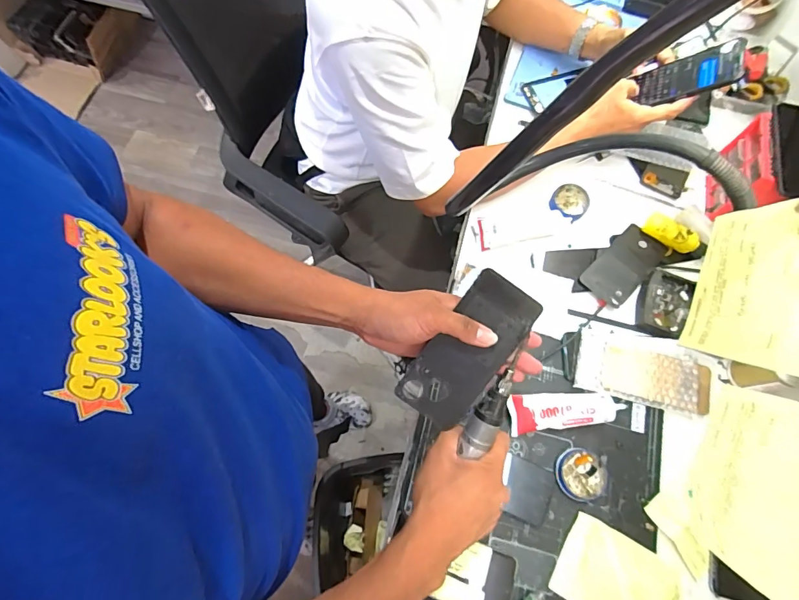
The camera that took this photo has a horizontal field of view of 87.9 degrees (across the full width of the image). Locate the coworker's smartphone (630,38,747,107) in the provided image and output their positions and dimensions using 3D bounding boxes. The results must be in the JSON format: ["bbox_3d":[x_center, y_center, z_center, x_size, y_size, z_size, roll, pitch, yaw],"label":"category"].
[{"bbox_3d":[0.430,-0.338,0.625,0.017,0.144,0.071,20,85,-32],"label":"coworker's smartphone"}]

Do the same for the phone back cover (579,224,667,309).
[{"bbox_3d":[0.363,-0.059,0.665,0.153,0.012,0.074,-43,77,-14],"label":"phone back cover"}]

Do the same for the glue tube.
[{"bbox_3d":[0.230,0.153,0.579,0.153,0.030,0.051,-7,71,-3],"label":"glue tube"}]

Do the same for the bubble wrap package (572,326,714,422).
[{"bbox_3d":[0.354,0.101,0.602,0.186,0.020,0.101,14,71,4],"label":"bubble wrap package"}]

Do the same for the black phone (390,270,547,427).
[{"bbox_3d":[0.069,0.053,0.413,0.077,0.010,0.158,36,100,-2],"label":"black phone"}]

